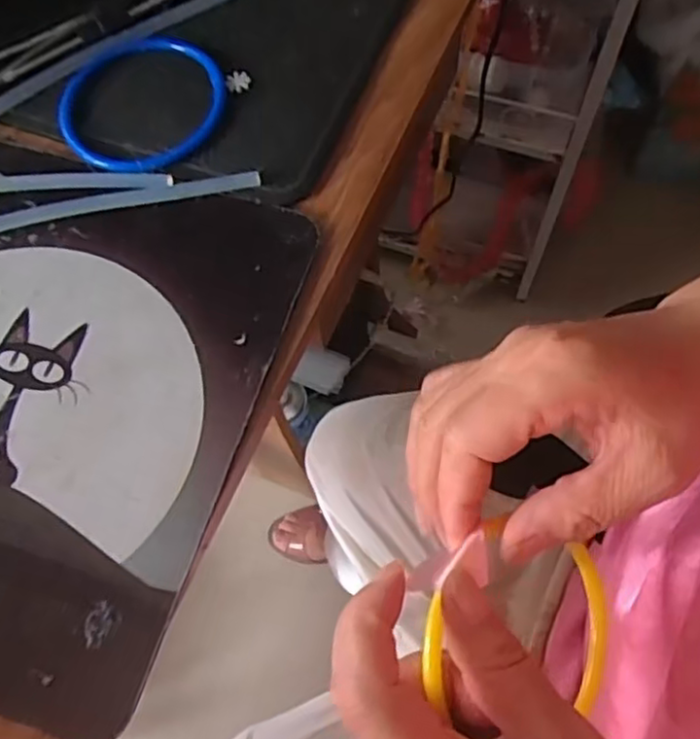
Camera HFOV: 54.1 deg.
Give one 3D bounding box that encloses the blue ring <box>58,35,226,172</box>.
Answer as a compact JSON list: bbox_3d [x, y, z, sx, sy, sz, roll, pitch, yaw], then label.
[{"bbox_3d":[-0.113,-0.143,0.368,0.087,0.006,0.091,-1,67,2],"label":"blue ring"}]

